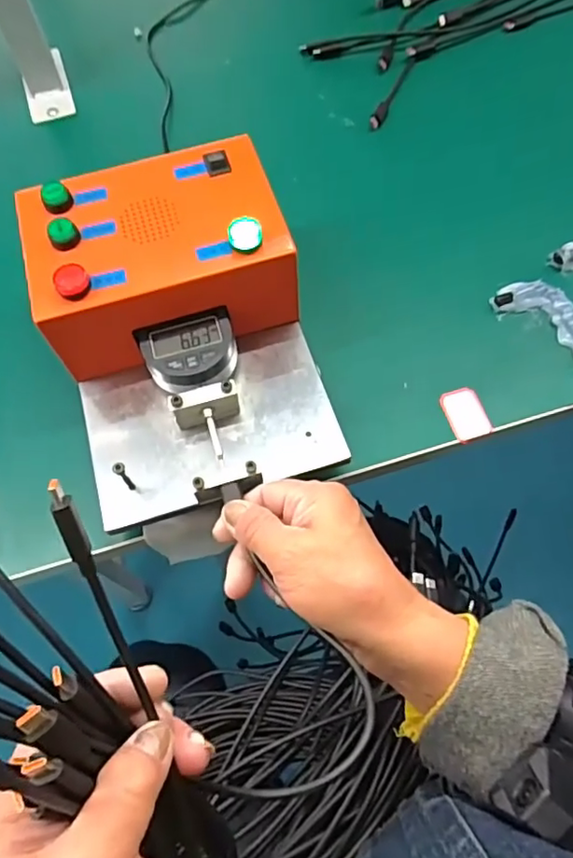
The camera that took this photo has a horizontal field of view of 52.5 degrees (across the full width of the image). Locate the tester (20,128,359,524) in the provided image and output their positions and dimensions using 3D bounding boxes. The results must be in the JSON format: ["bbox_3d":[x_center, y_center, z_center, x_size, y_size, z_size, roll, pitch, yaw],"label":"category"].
[{"bbox_3d":[-0.063,-0.058,0.362,0.151,0.098,0.208,-17,66,-6],"label":"tester"}]

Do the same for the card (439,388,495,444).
[{"bbox_3d":[0.118,-0.010,0.380,0.025,0.004,0.036,-18,68,-5],"label":"card"}]

